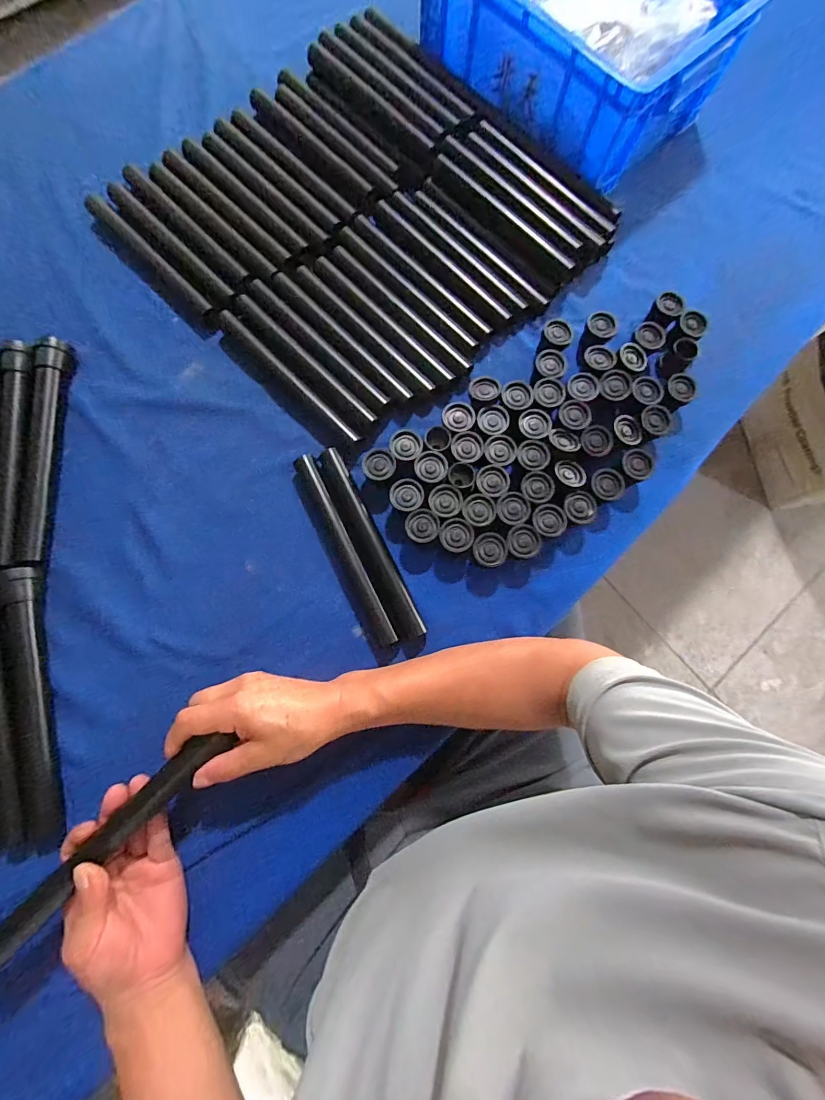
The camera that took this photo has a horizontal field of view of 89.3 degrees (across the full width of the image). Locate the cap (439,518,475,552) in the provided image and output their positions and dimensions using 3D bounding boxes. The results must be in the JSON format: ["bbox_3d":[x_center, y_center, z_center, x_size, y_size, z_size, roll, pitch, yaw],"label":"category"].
[{"bbox_3d":[0.046,-0.013,0.445,0.035,0.029,0.034,0,79,-1],"label":"cap"}]

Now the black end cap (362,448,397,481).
[{"bbox_3d":[-0.036,-0.092,0.449,0.034,0.012,0.035,-12,80,-3],"label":"black end cap"}]

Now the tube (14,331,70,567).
[{"bbox_3d":[-0.401,-0.110,0.448,0.033,0.030,0.246,-1,79,-1],"label":"tube"}]

